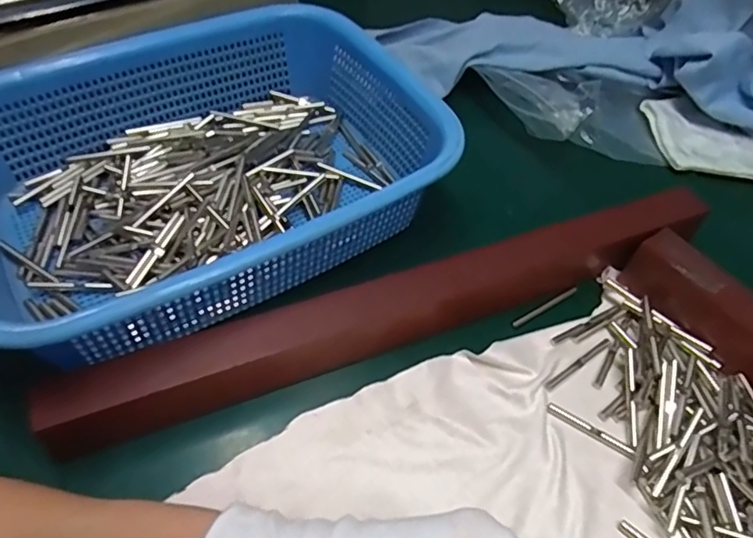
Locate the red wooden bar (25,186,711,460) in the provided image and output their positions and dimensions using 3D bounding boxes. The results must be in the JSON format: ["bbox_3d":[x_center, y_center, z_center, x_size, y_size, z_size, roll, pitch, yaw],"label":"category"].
[{"bbox_3d":[0.024,0.017,0.310,0.384,0.042,0.030,-17,57,-15],"label":"red wooden bar"}]

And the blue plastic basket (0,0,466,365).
[{"bbox_3d":[-0.101,-0.065,0.339,0.262,0.077,0.204,-30,61,-23],"label":"blue plastic basket"}]

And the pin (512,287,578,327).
[{"bbox_3d":[0.106,0.023,0.341,0.054,0.004,0.004,-27,60,-21],"label":"pin"}]

